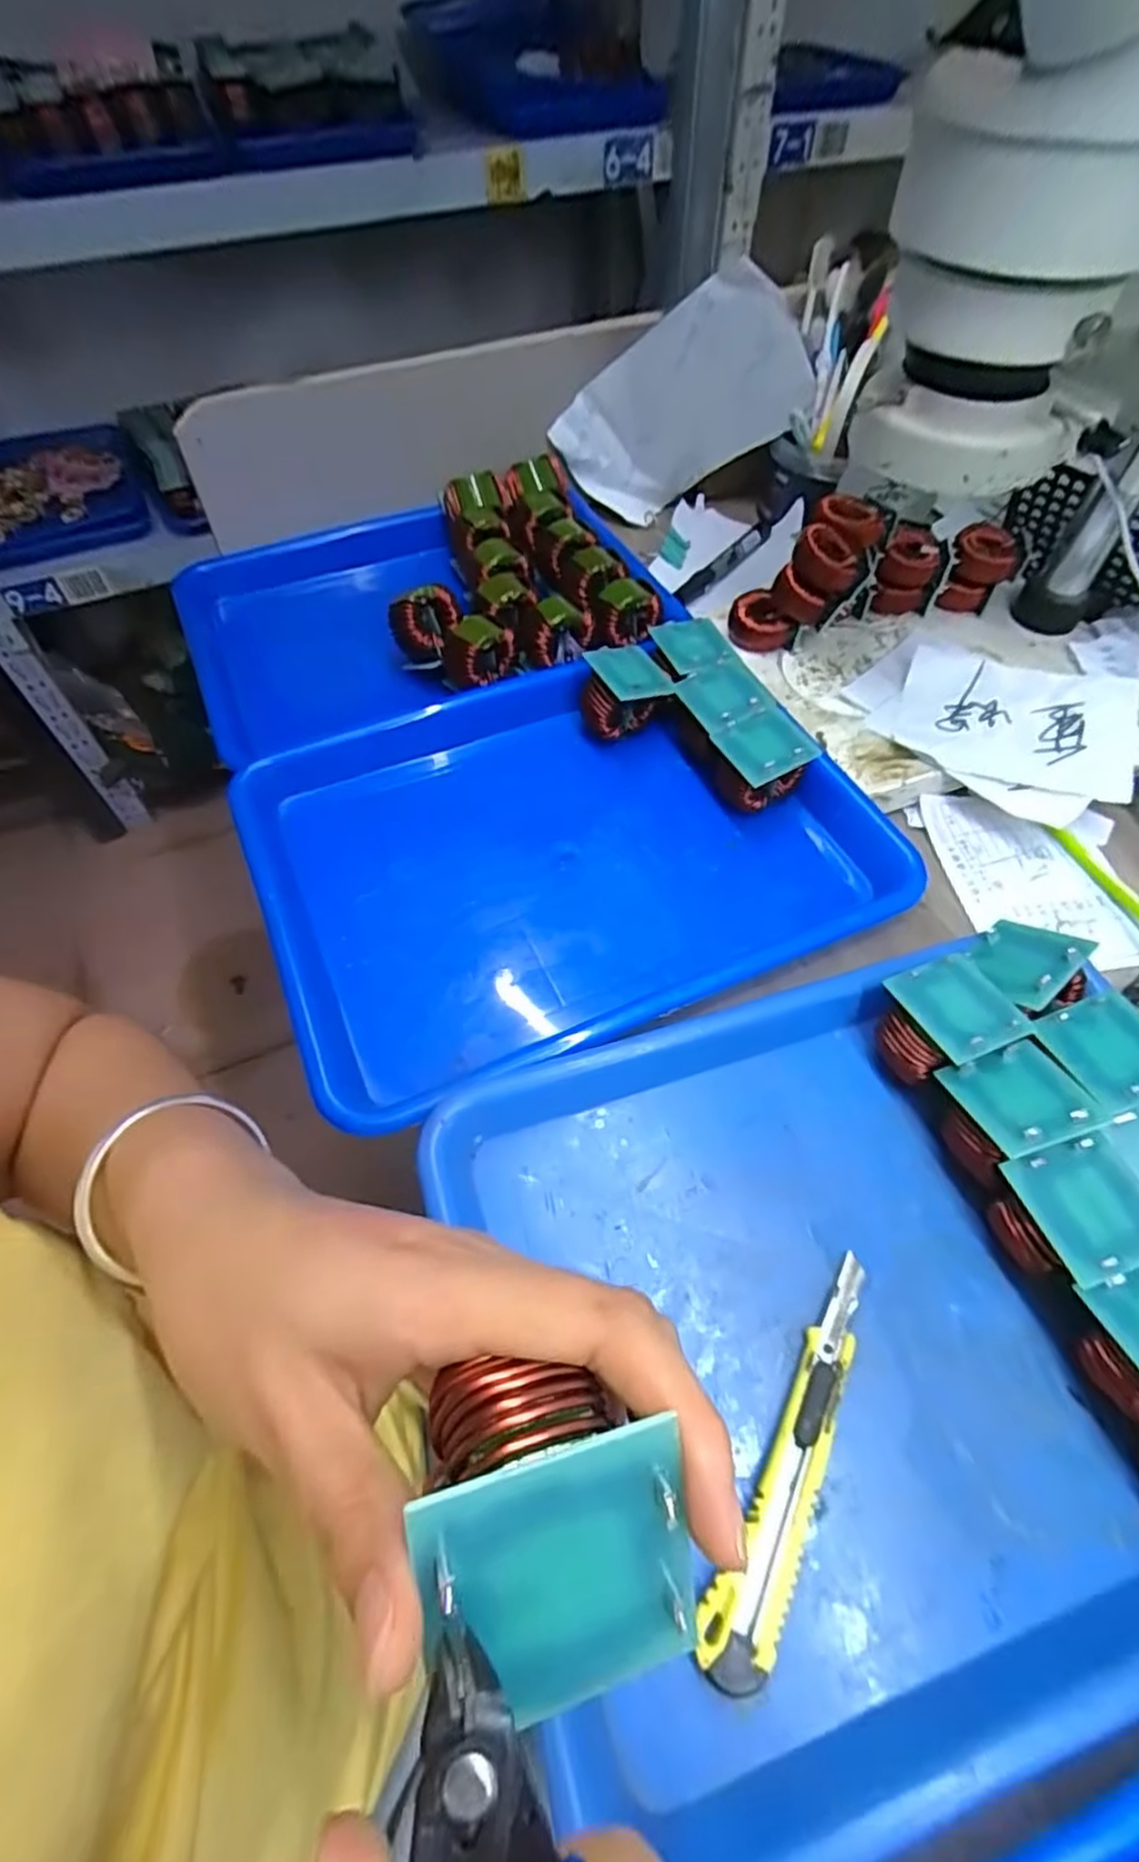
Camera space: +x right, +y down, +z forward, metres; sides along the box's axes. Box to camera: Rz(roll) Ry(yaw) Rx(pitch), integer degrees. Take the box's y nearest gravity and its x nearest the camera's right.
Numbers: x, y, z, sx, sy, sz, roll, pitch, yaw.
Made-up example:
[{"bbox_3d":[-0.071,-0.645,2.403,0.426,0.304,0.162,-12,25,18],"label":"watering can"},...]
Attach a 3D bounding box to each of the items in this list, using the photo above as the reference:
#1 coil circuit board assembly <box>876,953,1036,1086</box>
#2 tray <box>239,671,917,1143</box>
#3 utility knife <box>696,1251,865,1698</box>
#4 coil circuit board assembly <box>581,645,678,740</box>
[{"bbox_3d":[0.170,0.042,0.328,0.048,0.040,0.047,-22,58,-14],"label":"coil circuit board assembly"},{"bbox_3d":[-0.006,-0.050,0.406,0.326,0.039,0.248,-21,58,-13],"label":"tray"},{"bbox_3d":[0.084,0.187,0.258,0.023,0.013,0.137,26,61,21],"label":"utility knife"},{"bbox_3d":[0.034,-0.147,0.451,0.048,0.043,0.052,-23,59,-15],"label":"coil circuit board assembly"}]

